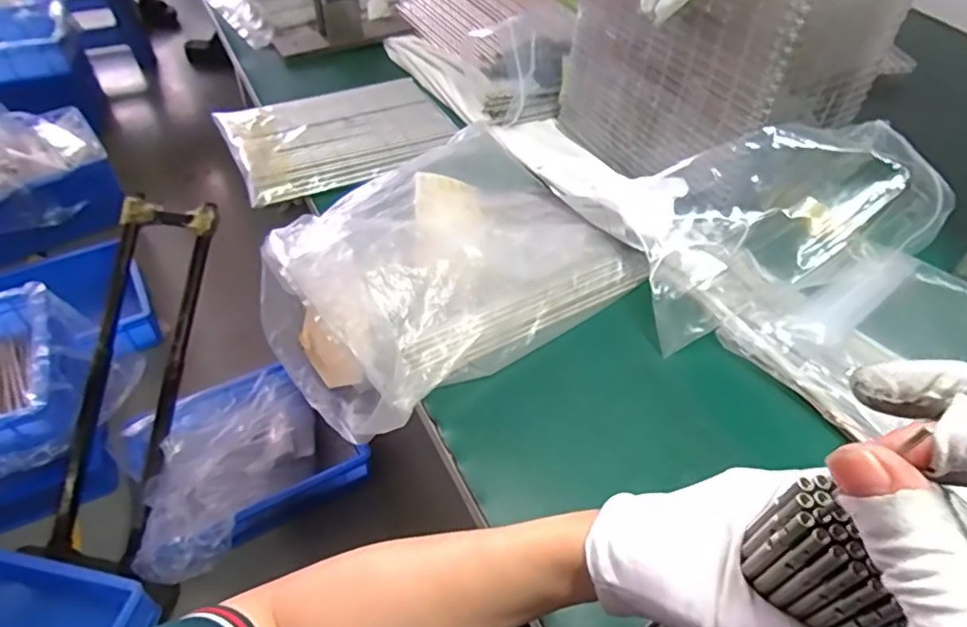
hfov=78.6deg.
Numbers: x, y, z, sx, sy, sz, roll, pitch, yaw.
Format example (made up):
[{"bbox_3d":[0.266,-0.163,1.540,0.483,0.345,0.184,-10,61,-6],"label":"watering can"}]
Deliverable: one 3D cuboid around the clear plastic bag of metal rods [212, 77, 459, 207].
[{"bbox_3d":[-0.180,-0.232,0.751,0.271,0.026,0.183,-23,55,-21],"label":"clear plastic bag of metal rods"}]

